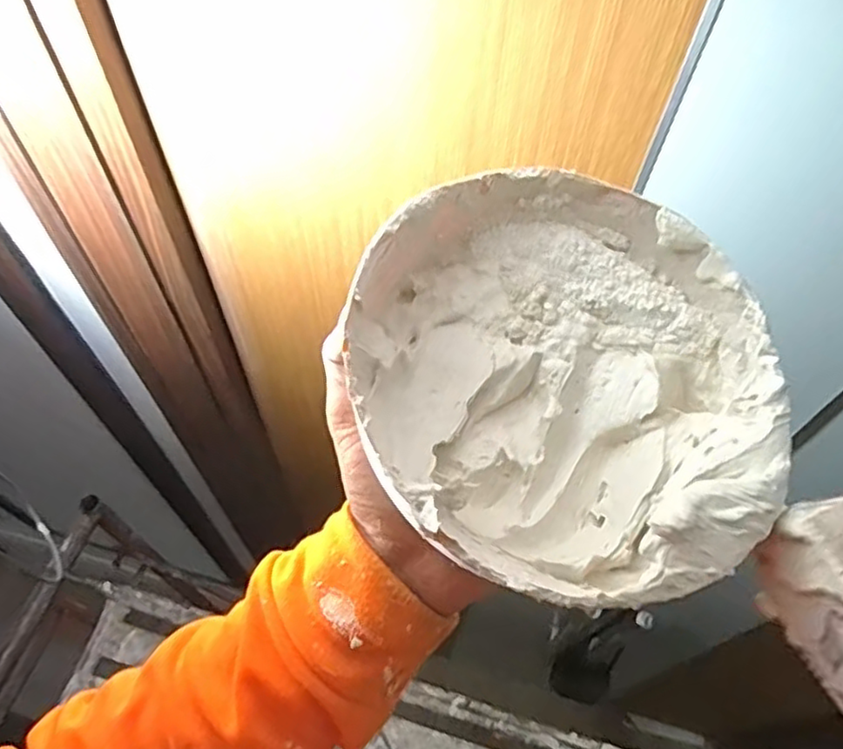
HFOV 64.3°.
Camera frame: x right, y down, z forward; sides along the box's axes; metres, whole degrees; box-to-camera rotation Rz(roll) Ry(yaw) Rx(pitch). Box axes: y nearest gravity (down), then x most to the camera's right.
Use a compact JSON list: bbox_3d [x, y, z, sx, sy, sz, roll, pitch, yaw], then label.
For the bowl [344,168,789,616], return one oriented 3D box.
[{"bbox_3d":[0.057,0.003,0.268,0.161,0.070,0.171,1,56,-1],"label":"bowl"}]

